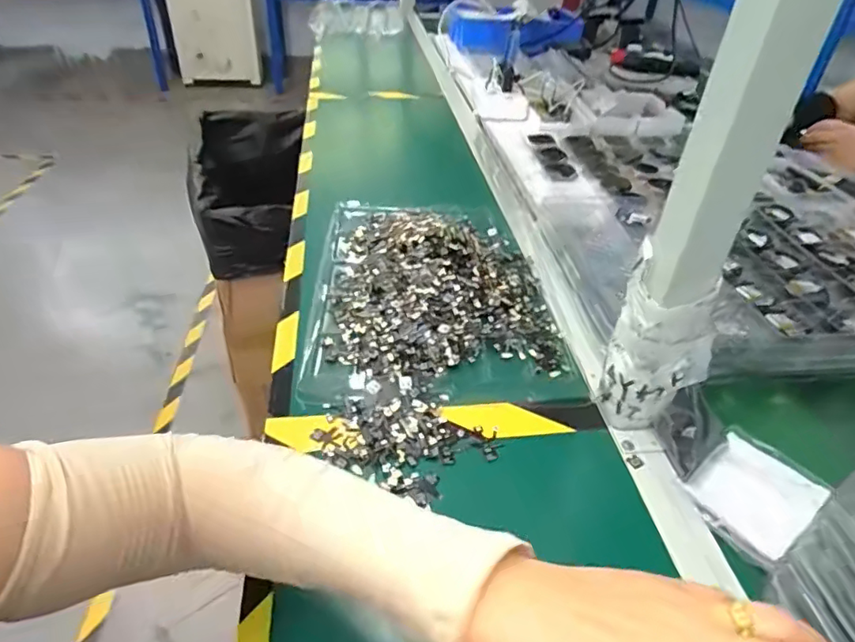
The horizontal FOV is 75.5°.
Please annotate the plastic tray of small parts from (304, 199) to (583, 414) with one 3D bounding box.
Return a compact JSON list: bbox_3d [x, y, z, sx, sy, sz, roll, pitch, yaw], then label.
[{"bbox_3d":[0.000,-0.049,0.631,0.260,0.030,0.364,-2,39,-8],"label":"plastic tray of small parts"}]

